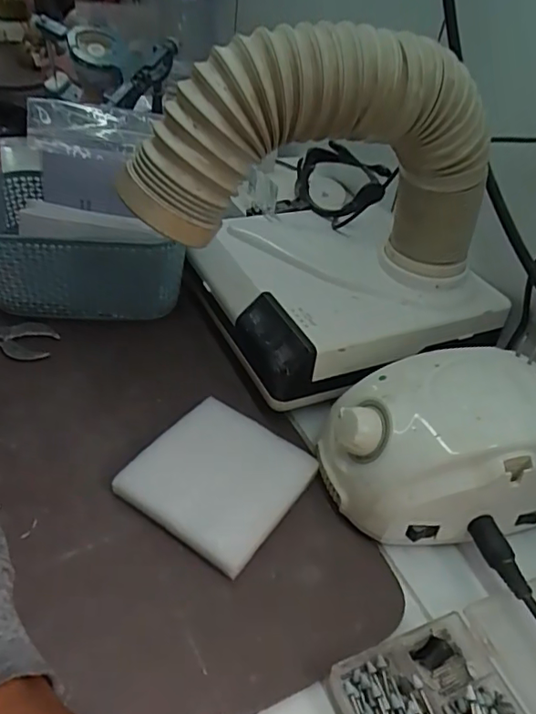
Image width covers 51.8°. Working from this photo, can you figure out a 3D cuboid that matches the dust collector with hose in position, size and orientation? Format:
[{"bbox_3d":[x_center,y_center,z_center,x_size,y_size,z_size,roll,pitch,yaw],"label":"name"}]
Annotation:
[{"bbox_3d":[0.031,-0.113,0.387,0.266,0.201,0.190,-13,44,-24],"label":"dust collector with hose"}]

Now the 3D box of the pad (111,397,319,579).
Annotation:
[{"bbox_3d":[-0.030,0.075,0.346,0.093,0.015,0.092,27,45,21],"label":"pad"}]

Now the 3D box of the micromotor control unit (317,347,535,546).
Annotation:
[{"bbox_3d":[0.106,0.053,0.345,0.140,0.072,0.099,-5,43,-14],"label":"micromotor control unit"}]

